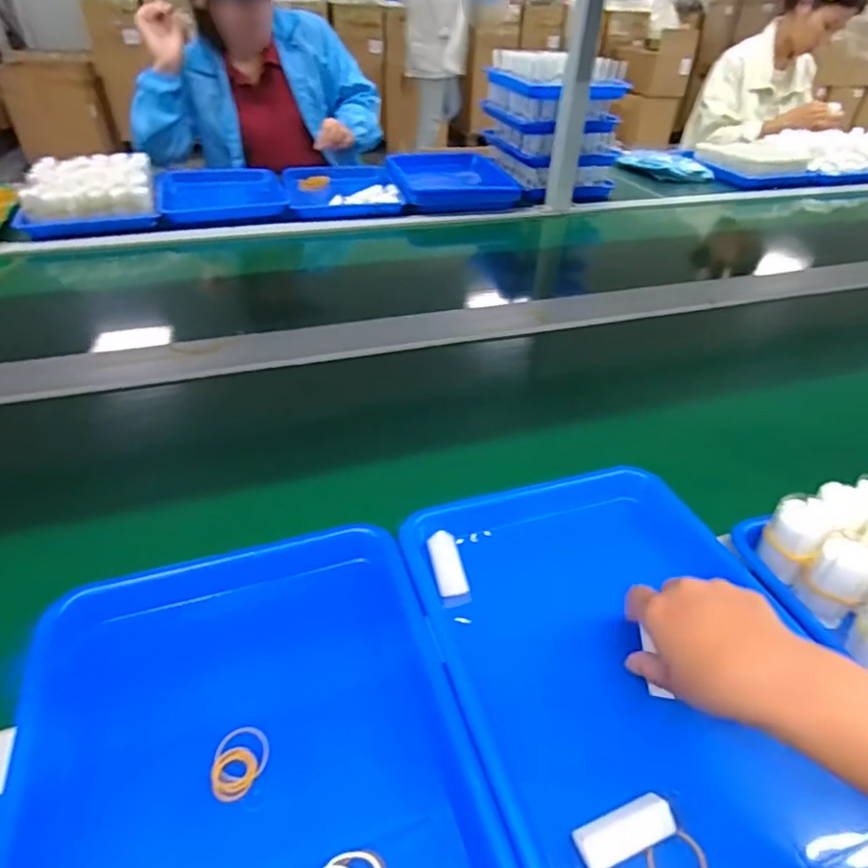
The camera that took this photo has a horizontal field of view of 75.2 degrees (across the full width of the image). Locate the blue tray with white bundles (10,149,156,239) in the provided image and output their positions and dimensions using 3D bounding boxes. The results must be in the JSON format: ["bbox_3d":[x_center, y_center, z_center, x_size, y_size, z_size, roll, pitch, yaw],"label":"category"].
[{"bbox_3d":[-0.683,-0.492,1.130,0.232,0.083,0.306,-11,40,-17],"label":"blue tray with white bundles"}]

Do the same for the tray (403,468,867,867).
[{"bbox_3d":[0.133,0.162,0.396,0.244,0.044,0.337,-11,40,-16],"label":"tray"}]

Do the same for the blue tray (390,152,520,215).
[{"bbox_3d":[0.043,-0.593,1.322,0.283,0.055,0.306,-6,39,-10],"label":"blue tray"}]

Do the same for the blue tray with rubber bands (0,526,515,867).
[{"bbox_3d":[-0.101,0.197,0.320,0.251,0.034,0.337,-11,40,-17],"label":"blue tray with rubber bands"}]

